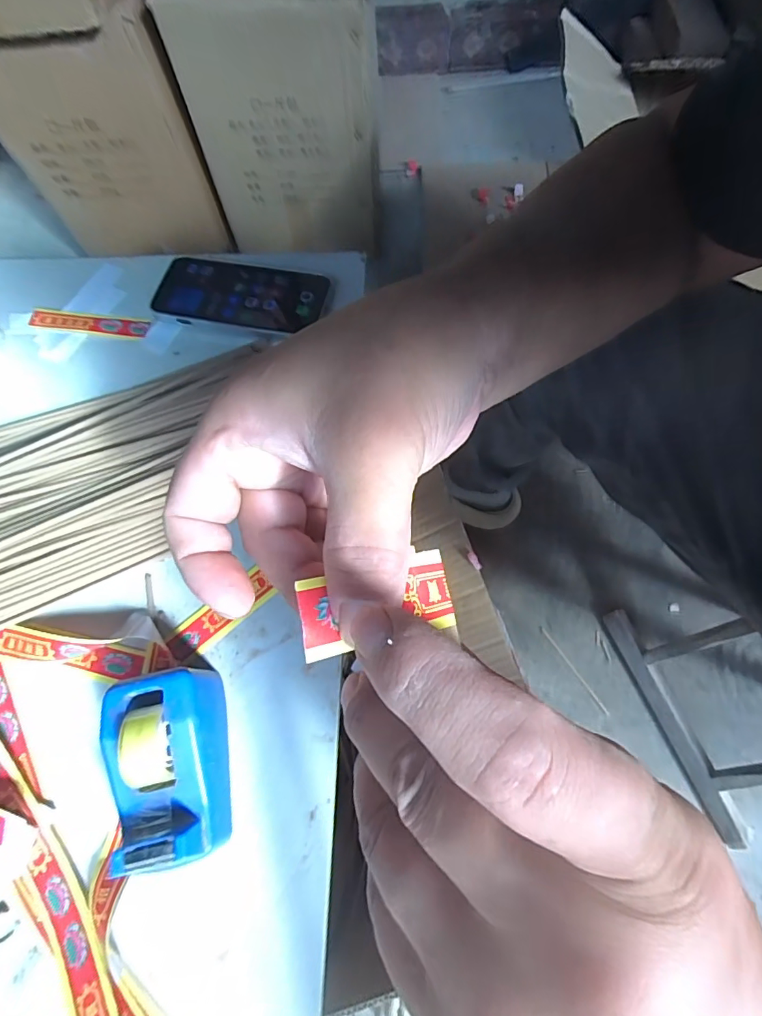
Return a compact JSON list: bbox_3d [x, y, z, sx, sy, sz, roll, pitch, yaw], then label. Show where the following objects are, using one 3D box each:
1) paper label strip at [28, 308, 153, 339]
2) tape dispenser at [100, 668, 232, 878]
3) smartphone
[{"bbox_3d":[-0.277,-0.176,0.452,0.112,0.006,0.023,5,72,-2],"label":"paper label strip"},{"bbox_3d":[-0.121,0.148,0.273,0.061,0.054,0.098,-6,68,-1],"label":"tape dispenser"},{"bbox_3d":[-0.129,-0.199,0.444,0.157,0.014,0.080,8,67,6],"label":"smartphone"}]

